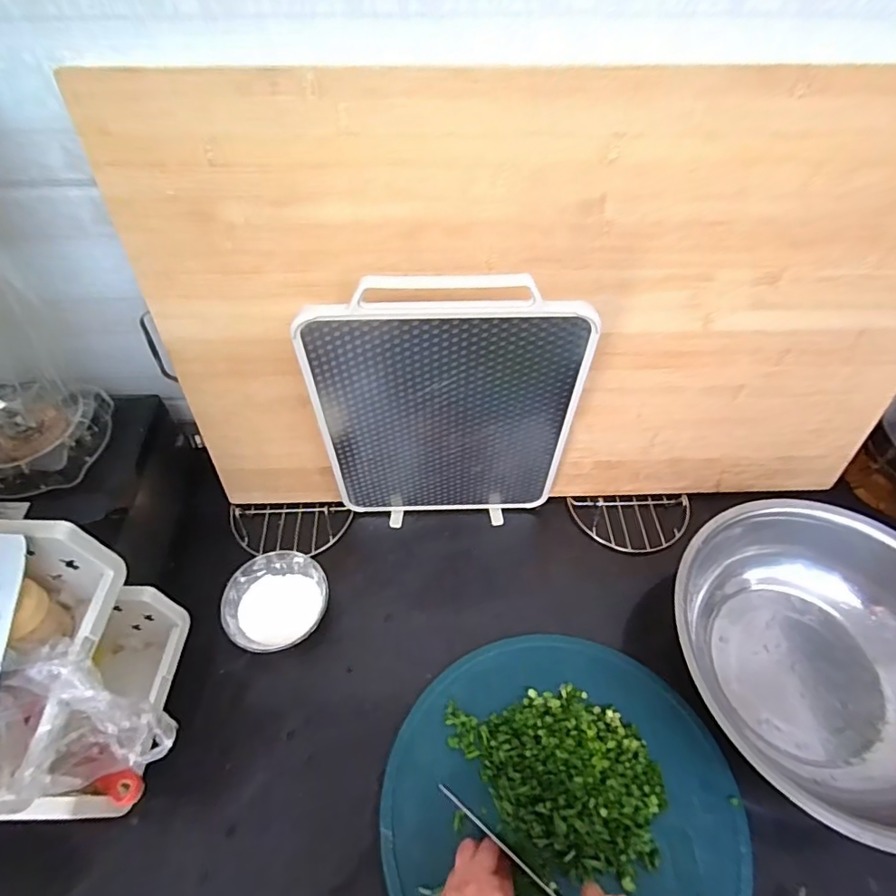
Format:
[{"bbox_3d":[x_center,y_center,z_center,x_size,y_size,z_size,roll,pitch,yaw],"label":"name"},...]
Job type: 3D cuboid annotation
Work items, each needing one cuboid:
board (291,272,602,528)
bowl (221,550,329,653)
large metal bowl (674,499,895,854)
[{"bbox_3d":[0.000,-0.024,0.586,0.283,0.389,0.018,-3,53,-2],"label":"board"},{"bbox_3d":[-0.208,0.191,0.627,0.119,0.049,0.115,0,53,0],"label":"bowl"},{"bbox_3d":[0.414,0.232,0.564,0.331,0.096,0.325,0,53,0],"label":"large metal bowl"}]

